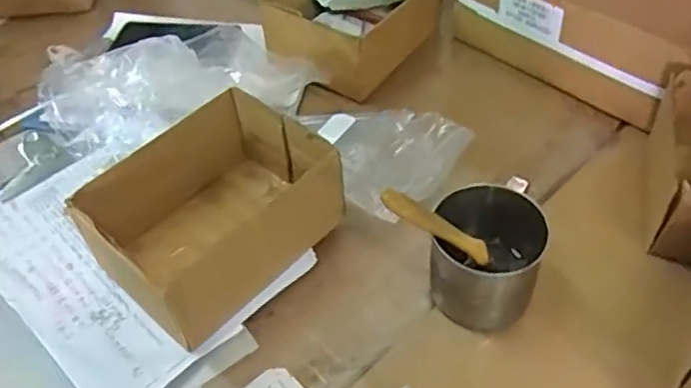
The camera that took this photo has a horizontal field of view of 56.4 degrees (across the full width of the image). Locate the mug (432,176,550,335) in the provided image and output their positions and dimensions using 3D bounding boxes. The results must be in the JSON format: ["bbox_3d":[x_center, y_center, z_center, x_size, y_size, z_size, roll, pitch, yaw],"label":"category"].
[{"bbox_3d":[0.119,0.050,0.536,0.089,0.080,0.099,16,53,18],"label":"mug"}]

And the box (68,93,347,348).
[{"bbox_3d":[-0.113,0.017,0.578,0.154,0.098,0.187,32,59,28],"label":"box"}]

